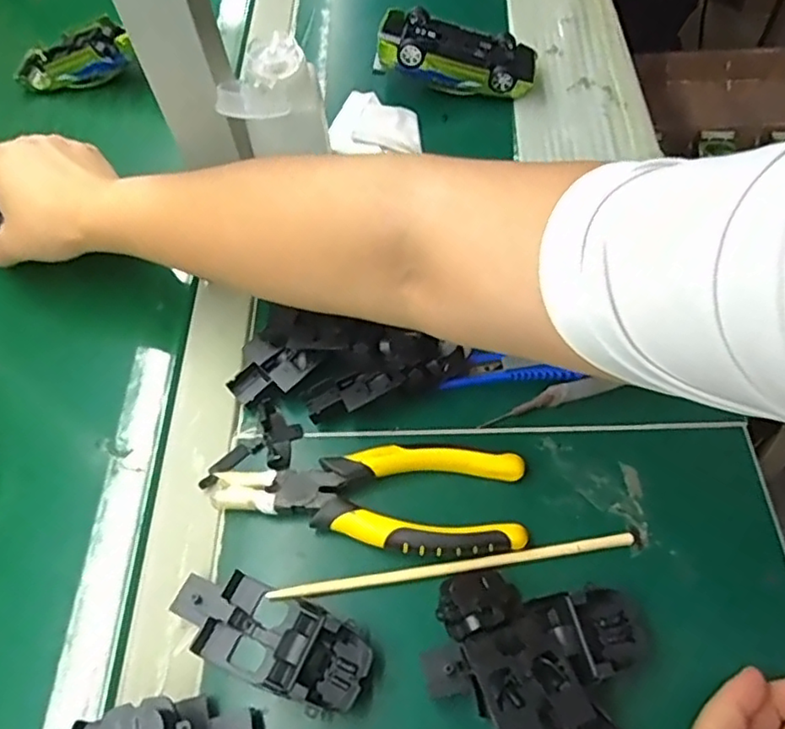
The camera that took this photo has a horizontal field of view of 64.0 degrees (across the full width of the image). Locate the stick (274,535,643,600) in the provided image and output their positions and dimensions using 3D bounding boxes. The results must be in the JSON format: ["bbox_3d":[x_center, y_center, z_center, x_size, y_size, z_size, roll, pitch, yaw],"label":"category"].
[{"bbox_3d":[0.031,0.106,0.328,0.190,0.006,0.007,-8,58,-2],"label":"stick"}]

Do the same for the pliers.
[{"bbox_3d":[-0.012,0.071,0.345,0.163,0.017,0.062,5,59,6],"label":"pliers"}]

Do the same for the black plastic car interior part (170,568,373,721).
[{"bbox_3d":[-0.060,0.133,0.309,0.101,0.018,0.044,20,61,15],"label":"black plastic car interior part"}]

